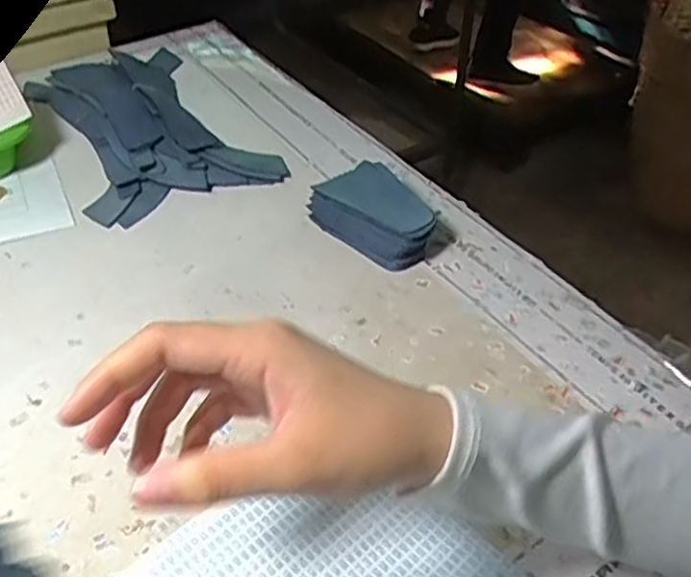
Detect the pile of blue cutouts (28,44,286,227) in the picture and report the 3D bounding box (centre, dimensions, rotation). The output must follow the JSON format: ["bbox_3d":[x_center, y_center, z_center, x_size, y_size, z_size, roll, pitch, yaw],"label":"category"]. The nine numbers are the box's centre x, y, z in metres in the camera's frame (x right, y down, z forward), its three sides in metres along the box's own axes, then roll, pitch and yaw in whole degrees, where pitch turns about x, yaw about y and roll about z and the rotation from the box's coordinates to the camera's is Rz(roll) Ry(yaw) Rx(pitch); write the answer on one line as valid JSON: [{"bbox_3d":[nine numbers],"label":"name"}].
[{"bbox_3d":[-0.180,-0.154,0.649,0.159,0.039,0.247,-23,47,-23],"label":"pile of blue cutouts"}]

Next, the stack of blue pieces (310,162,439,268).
[{"bbox_3d":[0.027,-0.057,0.549,0.097,0.036,0.055,31,51,29],"label":"stack of blue pieces"}]

